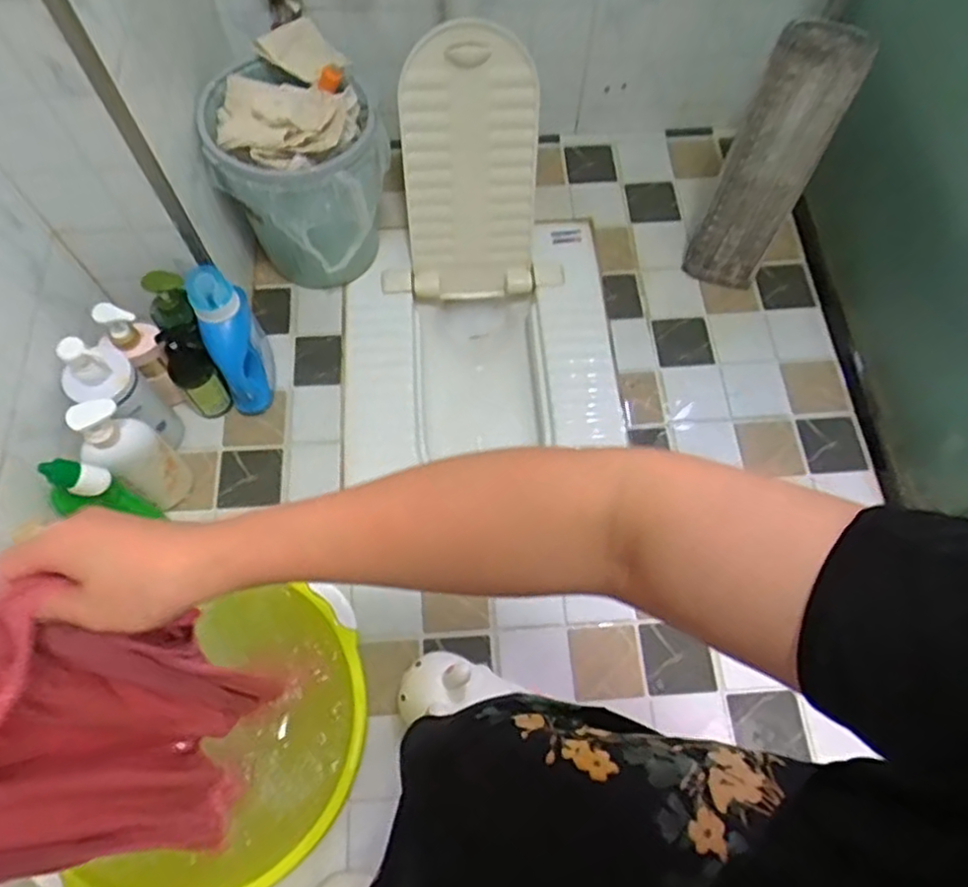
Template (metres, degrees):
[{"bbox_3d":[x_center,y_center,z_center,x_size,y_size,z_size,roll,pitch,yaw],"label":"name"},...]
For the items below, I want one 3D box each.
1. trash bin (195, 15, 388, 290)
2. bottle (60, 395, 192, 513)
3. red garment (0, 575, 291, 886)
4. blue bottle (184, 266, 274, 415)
[{"bbox_3d":[-0.283,-0.413,1.032,0.232,0.264,0.270,-25,69,-11],"label":"trash bin"},{"bbox_3d":[-0.446,0.027,0.885,0.055,0.279,0.075,33,70,13],"label":"bottle"},{"bbox_3d":[-0.279,0.238,0.536,0.053,0.454,0.175,21,63,13],"label":"red garment"},{"bbox_3d":[-0.357,-0.139,0.964,0.066,0.230,0.112,-11,67,-5],"label":"blue bottle"}]

